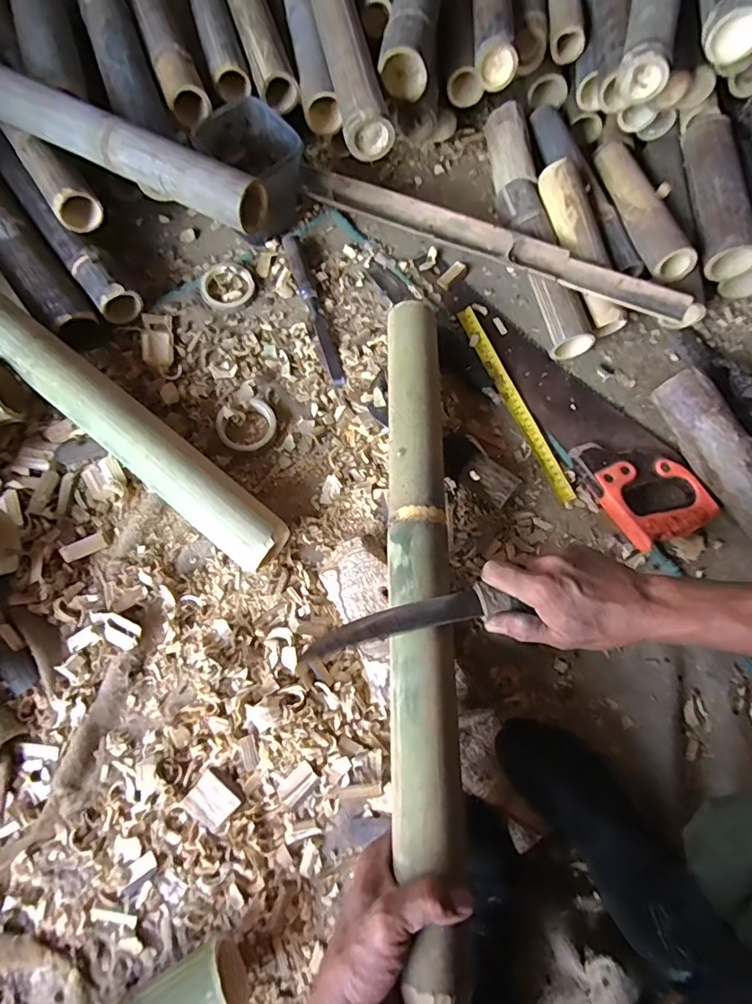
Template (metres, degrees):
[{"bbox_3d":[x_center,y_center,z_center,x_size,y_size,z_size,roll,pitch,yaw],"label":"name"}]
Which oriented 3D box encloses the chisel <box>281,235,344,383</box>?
[{"bbox_3d":[-0.087,-0.265,0.686,0.024,0.021,0.241,-16,74,-6],"label":"chisel"}]

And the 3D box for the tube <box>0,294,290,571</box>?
[{"bbox_3d":[-0.365,-0.147,0.579,0.652,0.062,0.066,37,75,10],"label":"tube"}]

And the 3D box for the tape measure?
[{"bbox_3d":[0.181,-0.131,0.660,0.023,0.007,0.290,-25,76,4],"label":"tape measure"}]

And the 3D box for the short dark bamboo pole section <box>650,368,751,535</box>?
[{"bbox_3d":[0.424,-0.040,0.608,0.055,0.066,0.251,-24,75,-8],"label":"short dark bamboo pole section"}]

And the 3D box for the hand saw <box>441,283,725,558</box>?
[{"bbox_3d":[0.255,-0.142,0.653,0.119,0.036,0.429,-30,76,-9],"label":"hand saw"}]

